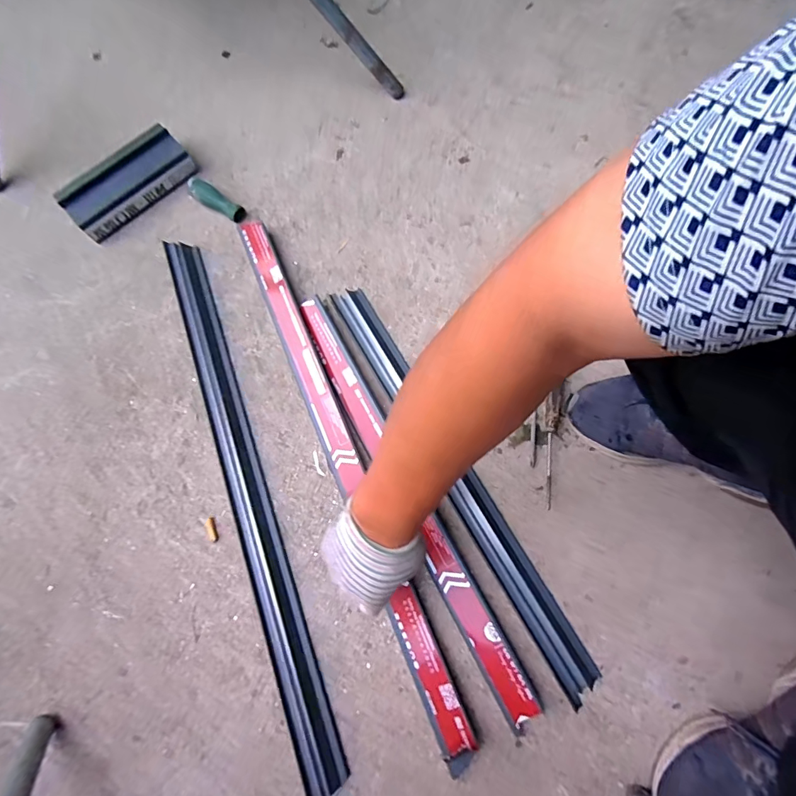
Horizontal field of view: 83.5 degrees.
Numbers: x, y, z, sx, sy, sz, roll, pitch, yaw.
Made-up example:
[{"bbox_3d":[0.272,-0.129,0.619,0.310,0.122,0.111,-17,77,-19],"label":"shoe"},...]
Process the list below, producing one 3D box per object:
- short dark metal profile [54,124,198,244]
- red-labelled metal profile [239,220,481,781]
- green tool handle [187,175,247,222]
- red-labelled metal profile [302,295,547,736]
[{"bbox_3d":[-0.421,-0.336,0.701,0.200,0.061,0.068,-40,78,-8],"label":"short dark metal profile"},{"bbox_3d":[-0.076,0.070,0.592,0.051,0.032,0.747,-23,74,-4],"label":"red-labelled metal profile"},{"bbox_3d":[-0.291,-0.315,0.709,0.104,0.035,0.027,30,78,9],"label":"green tool handle"},{"bbox_3d":[0.009,0.110,0.576,0.043,0.021,0.592,-28,76,-5],"label":"red-labelled metal profile"}]

